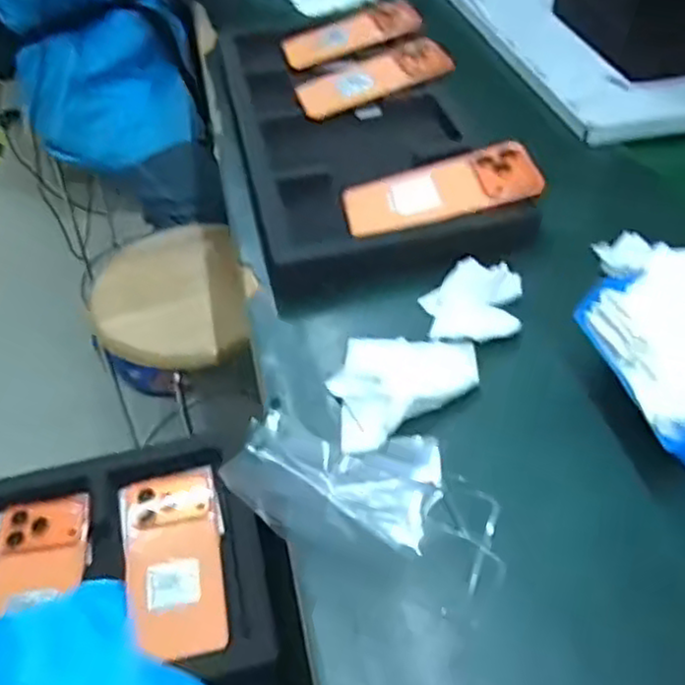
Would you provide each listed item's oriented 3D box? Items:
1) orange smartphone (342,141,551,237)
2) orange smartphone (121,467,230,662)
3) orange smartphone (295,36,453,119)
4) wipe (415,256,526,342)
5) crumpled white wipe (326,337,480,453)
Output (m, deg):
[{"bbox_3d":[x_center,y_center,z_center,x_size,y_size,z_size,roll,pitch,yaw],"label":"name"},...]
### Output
[{"bbox_3d":[0.084,-0.134,0.631,0.165,0.011,0.079,-14,45,5],"label":"orange smartphone"},{"bbox_3d":[-0.138,0.177,0.603,0.080,0.017,0.174,-13,46,-10],"label":"orange smartphone"},{"bbox_3d":[0.032,-0.292,0.797,0.165,0.017,0.089,-19,46,2],"label":"orange smartphone"},{"bbox_3d":[0.099,-0.032,0.555,0.072,0.024,0.068,6,46,8],"label":"wipe"},{"bbox_3d":[0.043,0.027,0.499,0.099,0.022,0.096,3,45,5],"label":"crumpled white wipe"}]

